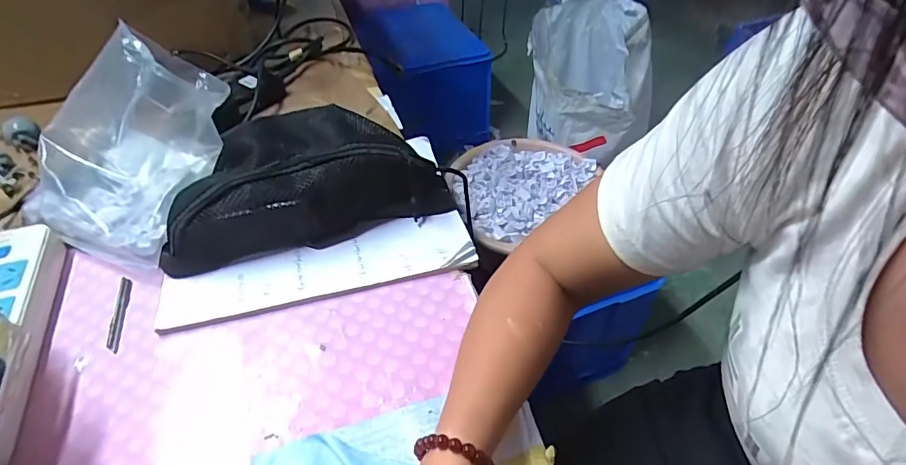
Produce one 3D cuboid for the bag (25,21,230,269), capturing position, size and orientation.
[{"bbox_3d":[-0.348,-0.108,0.509,0.193,0.129,0.236,10,48,8],"label":"bag"}]

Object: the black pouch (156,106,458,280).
[{"bbox_3d":[-0.149,-0.065,0.499,0.267,0.071,0.137,-12,49,-11],"label":"black pouch"}]

